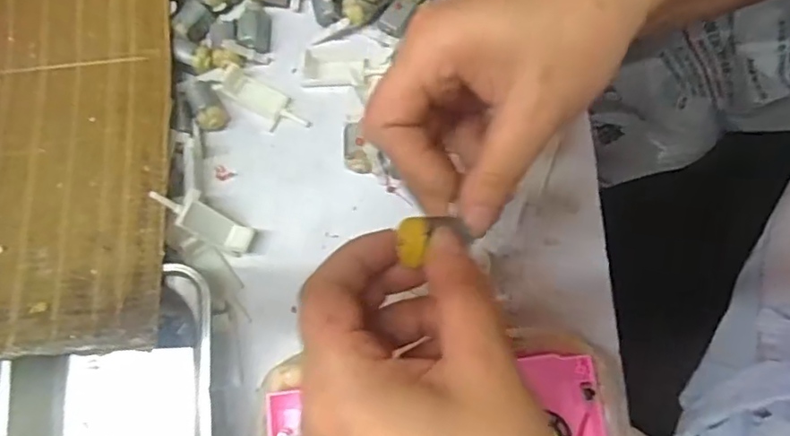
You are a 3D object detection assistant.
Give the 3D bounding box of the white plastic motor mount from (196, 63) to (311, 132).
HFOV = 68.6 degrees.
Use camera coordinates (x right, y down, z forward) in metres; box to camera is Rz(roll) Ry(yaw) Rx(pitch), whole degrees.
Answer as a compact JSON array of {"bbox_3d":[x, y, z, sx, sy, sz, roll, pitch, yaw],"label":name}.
[{"bbox_3d":[-0.087,-0.077,0.363,0.071,0.013,0.022,33,80,8],"label":"white plastic motor mount"}]

